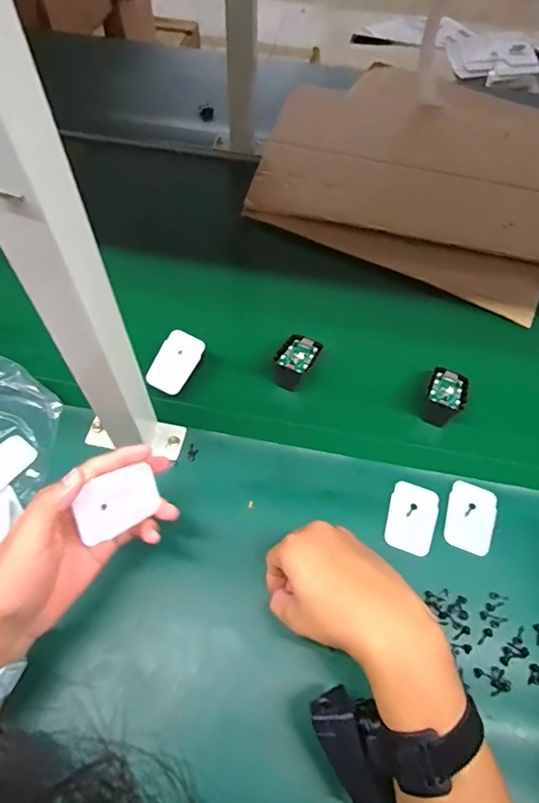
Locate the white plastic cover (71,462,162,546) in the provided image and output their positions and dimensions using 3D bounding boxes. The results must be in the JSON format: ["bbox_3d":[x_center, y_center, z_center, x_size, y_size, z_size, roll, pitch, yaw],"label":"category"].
[{"bbox_3d":[-0.112,0.076,0.356,0.066,0.004,0.040,-23,101,-46],"label":"white plastic cover"}]

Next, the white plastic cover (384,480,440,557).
[{"bbox_3d":[0.139,0.113,0.464,0.045,0.004,0.068,19,63,9],"label":"white plastic cover"}]

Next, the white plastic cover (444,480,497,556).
[{"bbox_3d":[0.198,0.114,0.467,0.046,0.004,0.069,20,61,10],"label":"white plastic cover"}]

